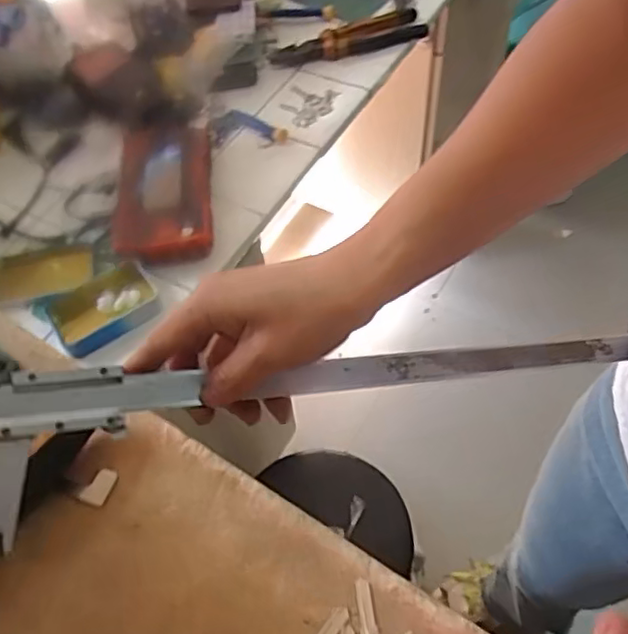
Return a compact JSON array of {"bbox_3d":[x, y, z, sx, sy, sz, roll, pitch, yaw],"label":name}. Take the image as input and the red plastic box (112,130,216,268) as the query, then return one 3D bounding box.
[{"bbox_3d":[-0.160,-0.139,0.676,0.096,0.044,0.180,-8,56,-2],"label":"red plastic box"}]

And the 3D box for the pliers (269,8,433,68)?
[{"bbox_3d":[0.047,-0.364,0.833,0.213,0.017,0.060,-23,58,-12],"label":"pliers"}]

